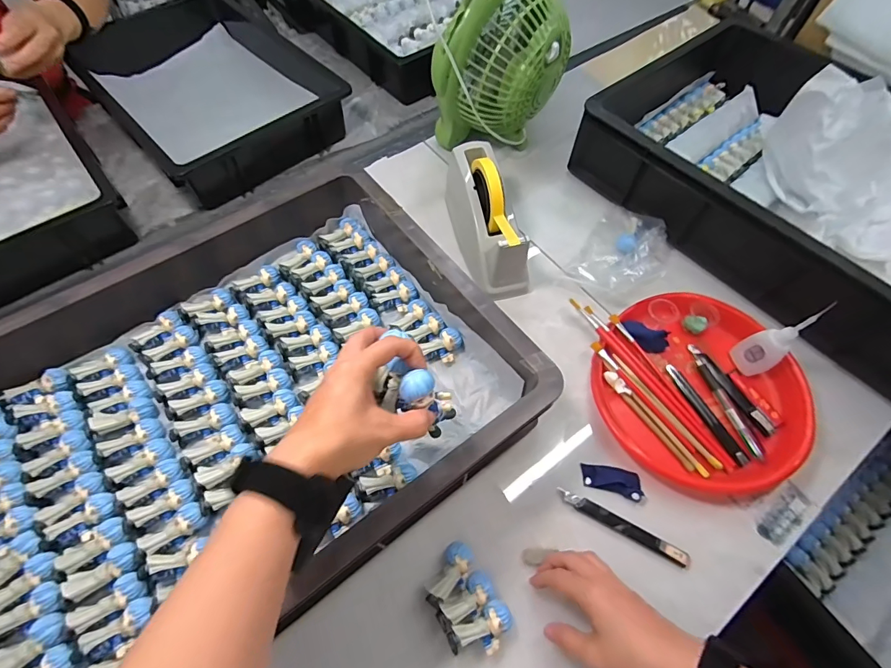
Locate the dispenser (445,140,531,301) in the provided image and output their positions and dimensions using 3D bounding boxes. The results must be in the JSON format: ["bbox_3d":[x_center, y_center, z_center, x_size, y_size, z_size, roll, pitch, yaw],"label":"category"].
[{"bbox_3d":[0.062,-0.170,0.600,0.075,0.118,0.217,-13,62,-8],"label":"dispenser"}]

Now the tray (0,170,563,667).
[{"bbox_3d":[-0.239,0.080,0.446,0.580,0.118,0.417,-34,68,-18],"label":"tray"}]

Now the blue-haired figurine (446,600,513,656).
[{"bbox_3d":[0.035,0.281,0.399,0.061,0.026,0.036,-25,64,-14],"label":"blue-haired figurine"}]

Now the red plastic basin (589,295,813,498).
[{"bbox_3d":[0.307,0.062,0.521,0.235,0.032,0.237,0,61,-1],"label":"red plastic basin"}]

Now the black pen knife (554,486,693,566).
[{"bbox_3d":[0.188,0.205,0.455,0.141,0.008,0.016,26,64,13],"label":"black pen knife"}]

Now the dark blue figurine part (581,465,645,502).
[{"bbox_3d":[0.189,0.166,0.478,0.065,0.010,0.031,9,61,4],"label":"dark blue figurine part"}]

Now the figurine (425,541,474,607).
[{"bbox_3d":[0.004,0.236,0.419,0.028,0.023,0.060,31,66,14],"label":"figurine"}]

